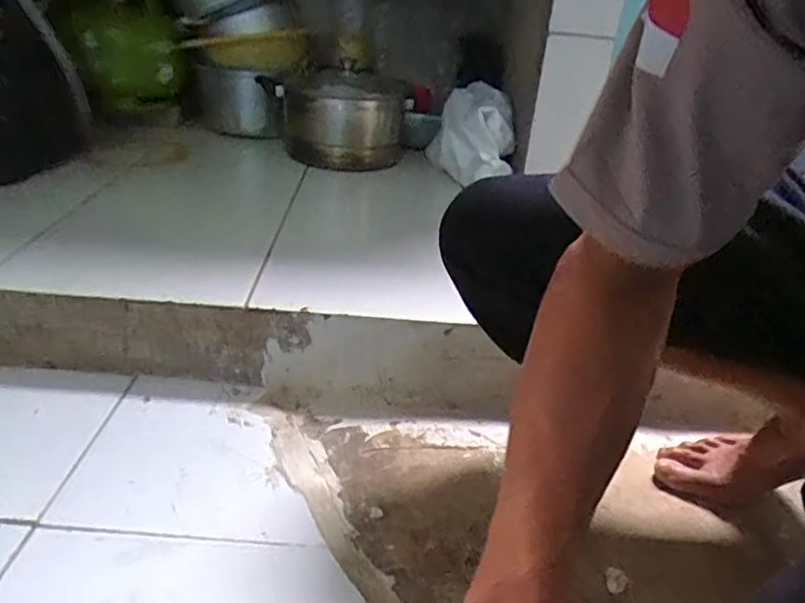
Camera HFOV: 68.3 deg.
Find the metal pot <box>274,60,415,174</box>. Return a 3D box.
[{"bbox_3d":[-0.121,-0.372,1.207,0.249,0.170,0.201,3,30,-8],"label":"metal pot"}]

